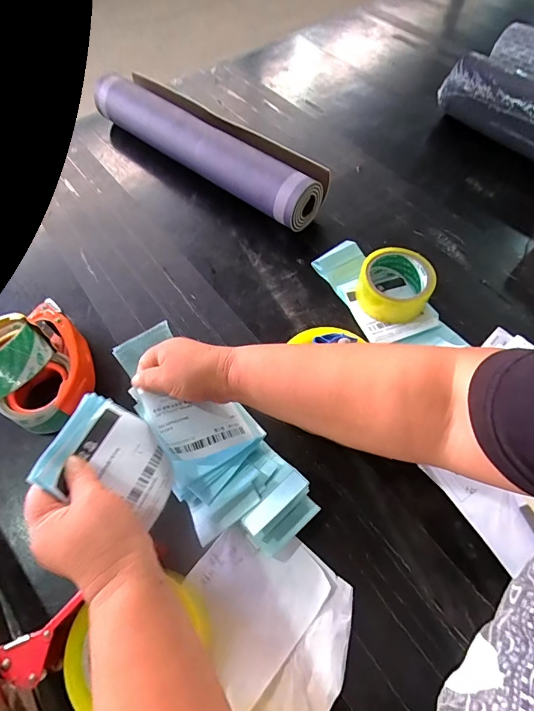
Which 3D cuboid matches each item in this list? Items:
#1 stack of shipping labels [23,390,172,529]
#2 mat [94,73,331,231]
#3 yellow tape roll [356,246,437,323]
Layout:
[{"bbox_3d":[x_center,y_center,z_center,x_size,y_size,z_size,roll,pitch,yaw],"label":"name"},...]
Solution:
[{"bbox_3d":[-0.140,0.097,0.361,0.113,0.011,0.094,30,47,-14],"label":"stack of shipping labels"},{"bbox_3d":[-0.113,-0.369,0.671,0.492,0.084,0.100,37,67,21],"label":"mat"},{"bbox_3d":[0.176,-0.098,0.526,0.096,0.047,0.089,-1,59,1],"label":"yellow tape roll"}]

